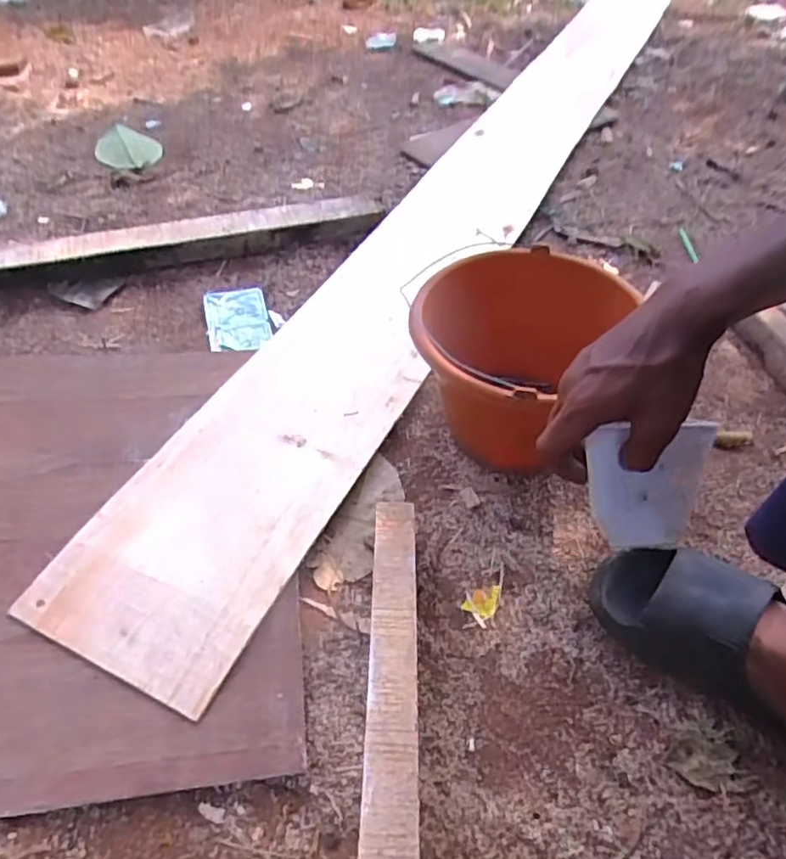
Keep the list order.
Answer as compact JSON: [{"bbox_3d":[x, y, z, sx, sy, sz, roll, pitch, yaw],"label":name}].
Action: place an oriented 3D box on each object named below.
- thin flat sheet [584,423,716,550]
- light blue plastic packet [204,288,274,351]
[{"bbox_3d":[0.188,0.042,0.460,0.093,0.093,0.007,0,11,-10],"label":"thin flat sheet"},{"bbox_3d":[-0.219,-0.160,0.877,0.085,0.010,0.128,-9,50,-11],"label":"light blue plastic packet"}]

